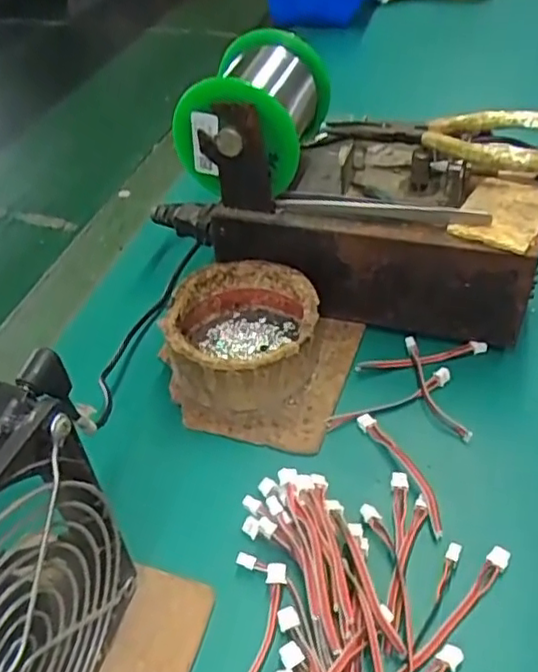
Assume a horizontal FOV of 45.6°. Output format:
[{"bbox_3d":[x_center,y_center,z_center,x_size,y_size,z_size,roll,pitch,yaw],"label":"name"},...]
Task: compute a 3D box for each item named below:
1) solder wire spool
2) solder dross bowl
[{"bbox_3d":[-0.006,-0.131,0.363,0.066,0.063,0.085,12,46,15],"label":"solder wire spool"},{"bbox_3d":[-0.014,-0.001,0.357,0.080,0.041,0.080,-1,44,1],"label":"solder dross bowl"}]

